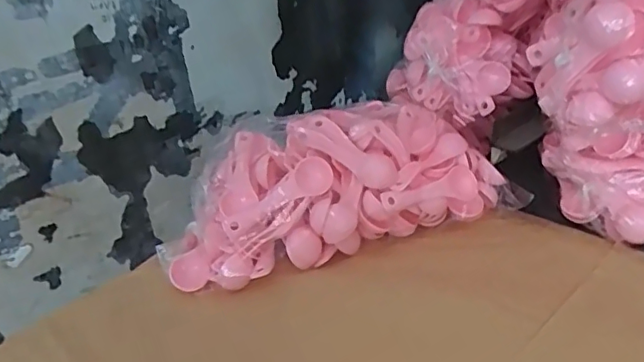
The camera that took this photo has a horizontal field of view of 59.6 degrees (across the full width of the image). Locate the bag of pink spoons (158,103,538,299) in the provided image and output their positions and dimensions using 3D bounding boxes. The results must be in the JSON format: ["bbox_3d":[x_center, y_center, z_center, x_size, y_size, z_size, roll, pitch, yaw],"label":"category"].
[{"bbox_3d":[0.011,0.003,0.575,0.348,0.104,0.146,-13,29,-17],"label":"bag of pink spoons"}]

